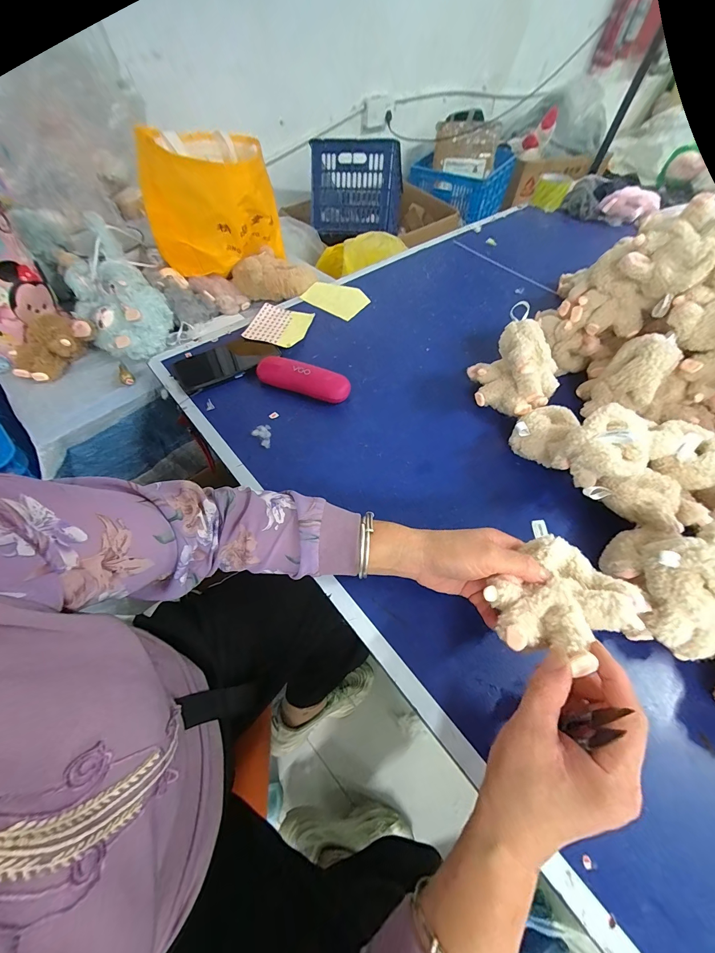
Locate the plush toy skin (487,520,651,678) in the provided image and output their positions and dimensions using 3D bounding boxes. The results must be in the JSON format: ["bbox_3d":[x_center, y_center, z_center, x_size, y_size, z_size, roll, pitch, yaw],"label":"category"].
[{"bbox_3d":[0.171,0.107,0.277,0.112,0.043,0.098,-31,42,-25],"label":"plush toy skin"}]

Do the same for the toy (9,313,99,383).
[{"bbox_3d":[-0.512,-0.216,0.548,0.089,0.056,0.122,19,59,9],"label":"toy"}]

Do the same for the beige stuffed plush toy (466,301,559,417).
[{"bbox_3d":[0.232,-0.157,0.479,0.124,0.122,0.090,34,62,18],"label":"beige stuffed plush toy"}]

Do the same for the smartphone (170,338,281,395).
[{"bbox_3d":[-0.220,-0.195,0.550,0.164,0.013,0.083,-32,64,-20],"label":"smartphone"}]

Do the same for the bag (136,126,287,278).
[{"bbox_3d":[-0.264,-0.497,0.624,0.235,0.225,0.221,-23,61,-16],"label":"bag"}]

